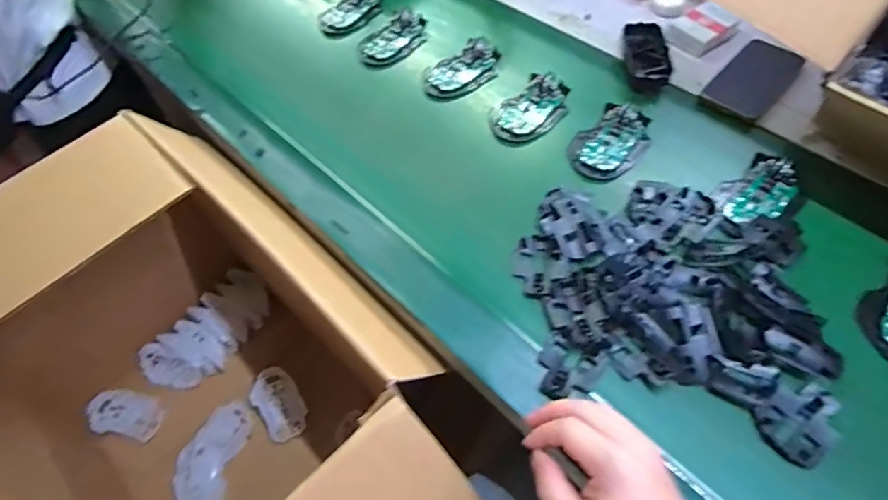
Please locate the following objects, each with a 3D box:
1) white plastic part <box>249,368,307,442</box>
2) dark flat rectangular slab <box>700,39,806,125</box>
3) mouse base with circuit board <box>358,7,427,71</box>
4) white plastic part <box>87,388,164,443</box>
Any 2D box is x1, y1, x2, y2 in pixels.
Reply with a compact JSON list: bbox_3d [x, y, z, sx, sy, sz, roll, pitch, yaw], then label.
[{"bbox_3d":[-0.263,0.244,0.785,0.066,0.024,0.112,-35,61,-16],"label":"white plastic part"},{"bbox_3d":[0.394,-0.218,0.626,0.074,0.008,0.156,39,68,25],"label":"dark flat rectangular slab"},{"bbox_3d":[-0.069,-0.303,0.707,0.110,0.025,0.067,-35,62,-17],"label":"mouse base with circuit board"},{"bbox_3d":[-0.511,0.266,0.797,0.105,0.041,0.072,11,59,11],"label":"white plastic part"}]

